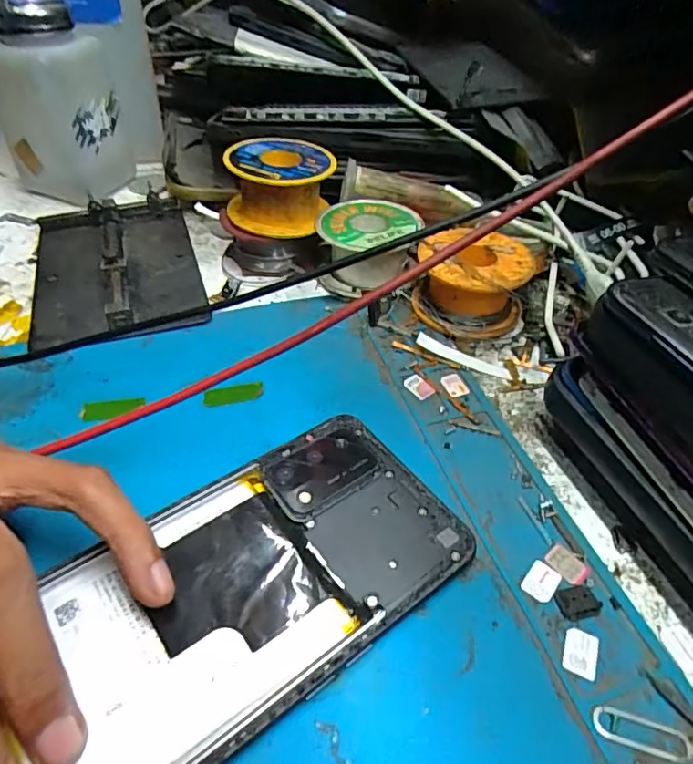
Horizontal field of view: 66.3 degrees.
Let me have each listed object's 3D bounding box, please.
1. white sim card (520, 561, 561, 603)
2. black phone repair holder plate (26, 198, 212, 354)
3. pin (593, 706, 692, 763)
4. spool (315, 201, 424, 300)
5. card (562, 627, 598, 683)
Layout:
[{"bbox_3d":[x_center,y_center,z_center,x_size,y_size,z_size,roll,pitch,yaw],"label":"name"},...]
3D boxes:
[{"bbox_3d":[0.060,0.062,0.164,0.009,0.004,0.012,33,52,23],"label":"white sim card"},{"bbox_3d":[-0.121,-0.063,0.277,0.079,0.013,0.120,-13,46,-16],"label":"black phone repair holder plate"},{"bbox_3d":[0.077,0.091,0.137,0.025,0.004,0.008,13,47,11],"label":"pin"},{"bbox_3d":[0.012,-0.072,0.276,0.052,0.032,0.046,-2,45,-3],"label":"spool"},{"bbox_3d":[0.066,0.077,0.150,0.009,0.004,0.012,22,52,11],"label":"card"}]

